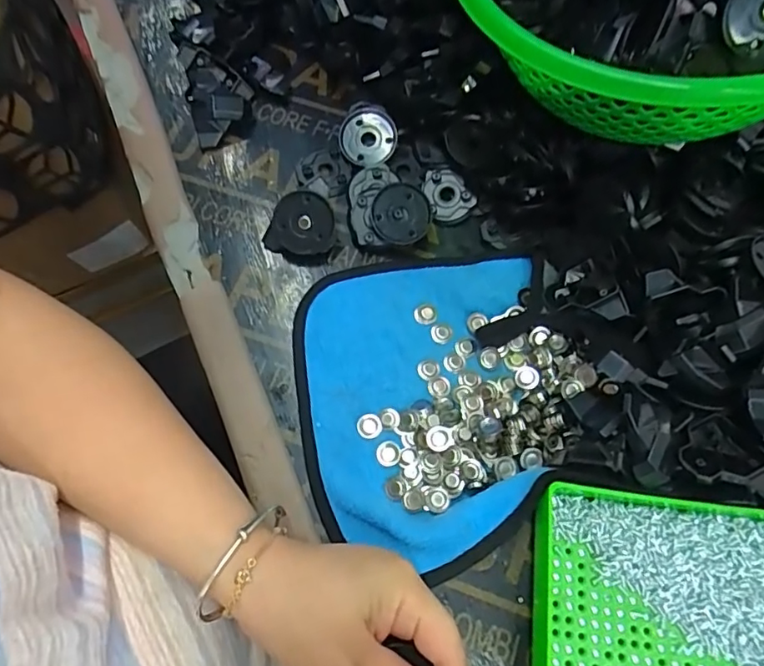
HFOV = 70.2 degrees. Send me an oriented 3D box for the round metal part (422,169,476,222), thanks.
[{"bbox_3d":[0.045,-0.101,0.403,0.032,0.011,0.040,-34,73,-13],"label":"round metal part"}]

